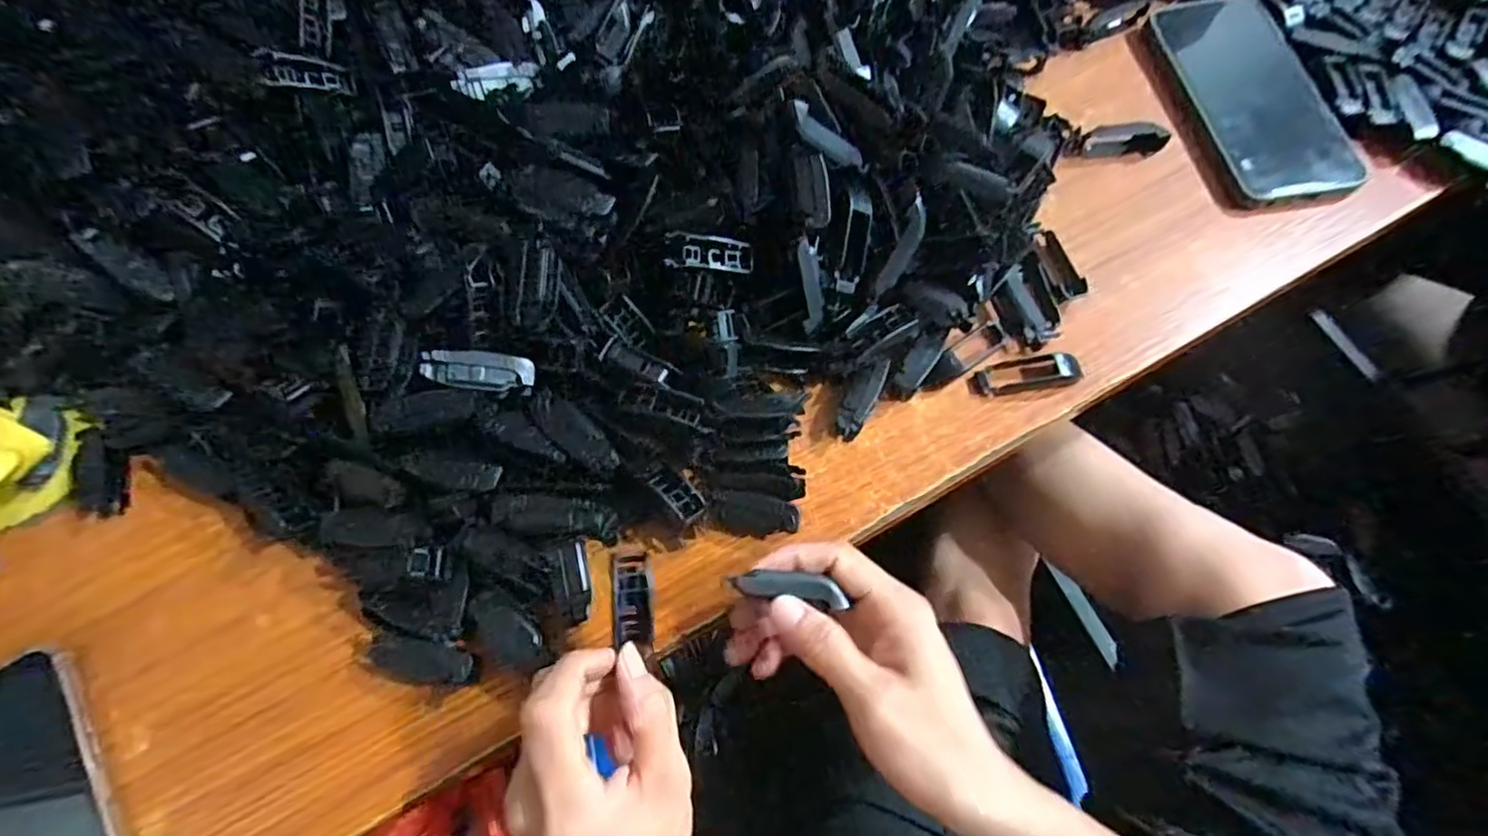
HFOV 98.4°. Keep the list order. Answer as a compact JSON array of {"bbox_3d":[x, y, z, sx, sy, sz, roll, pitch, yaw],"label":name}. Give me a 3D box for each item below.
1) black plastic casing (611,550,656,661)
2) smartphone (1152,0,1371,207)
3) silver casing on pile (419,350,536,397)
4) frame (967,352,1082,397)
[{"bbox_3d":[-0.046,0.077,0.271,0.018,0.006,0.041,-8,79,-2],"label":"black plastic casing"},{"bbox_3d":[0.326,-0.209,0.408,0.075,0.006,0.166,-11,69,-3],"label":"smartphone"},{"bbox_3d":[-0.123,-0.022,0.299,0.048,0.006,0.017,5,67,-25],"label":"silver casing on pile"},{"bbox_3d":[0.153,-0.024,0.349,0.060,0.009,0.019,-11,69,-2],"label":"frame"}]

